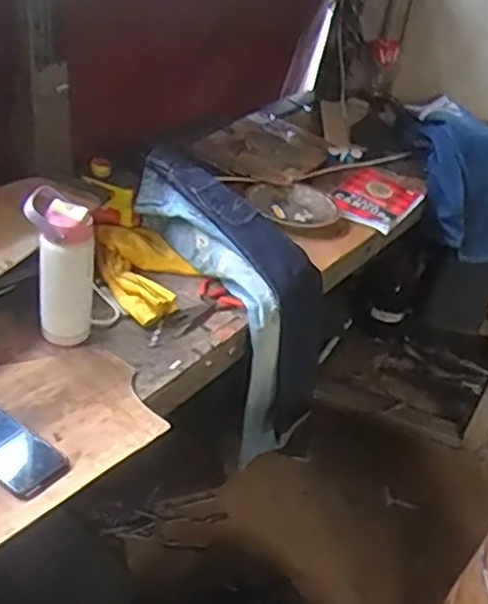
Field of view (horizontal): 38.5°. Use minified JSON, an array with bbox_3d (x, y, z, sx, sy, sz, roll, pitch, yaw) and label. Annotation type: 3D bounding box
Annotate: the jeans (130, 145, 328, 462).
[{"bbox_3d":[0.000,-0.003,1.311,0.228,0.615,0.194,-14,15,47],"label":"jeans"}]

